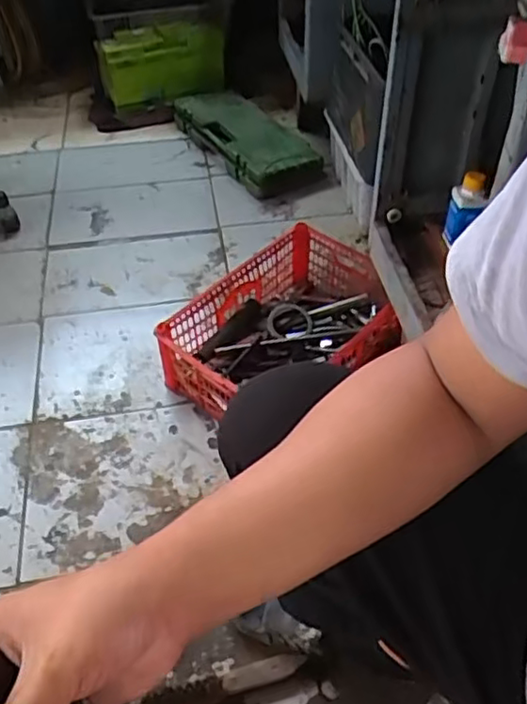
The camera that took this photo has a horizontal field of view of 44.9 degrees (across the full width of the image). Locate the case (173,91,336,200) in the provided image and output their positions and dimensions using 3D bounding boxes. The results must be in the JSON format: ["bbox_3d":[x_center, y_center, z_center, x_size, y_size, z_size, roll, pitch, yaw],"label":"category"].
[{"bbox_3d":[-0.034,-0.499,1.470,0.183,0.074,0.355,-22,50,-20],"label":"case"}]

